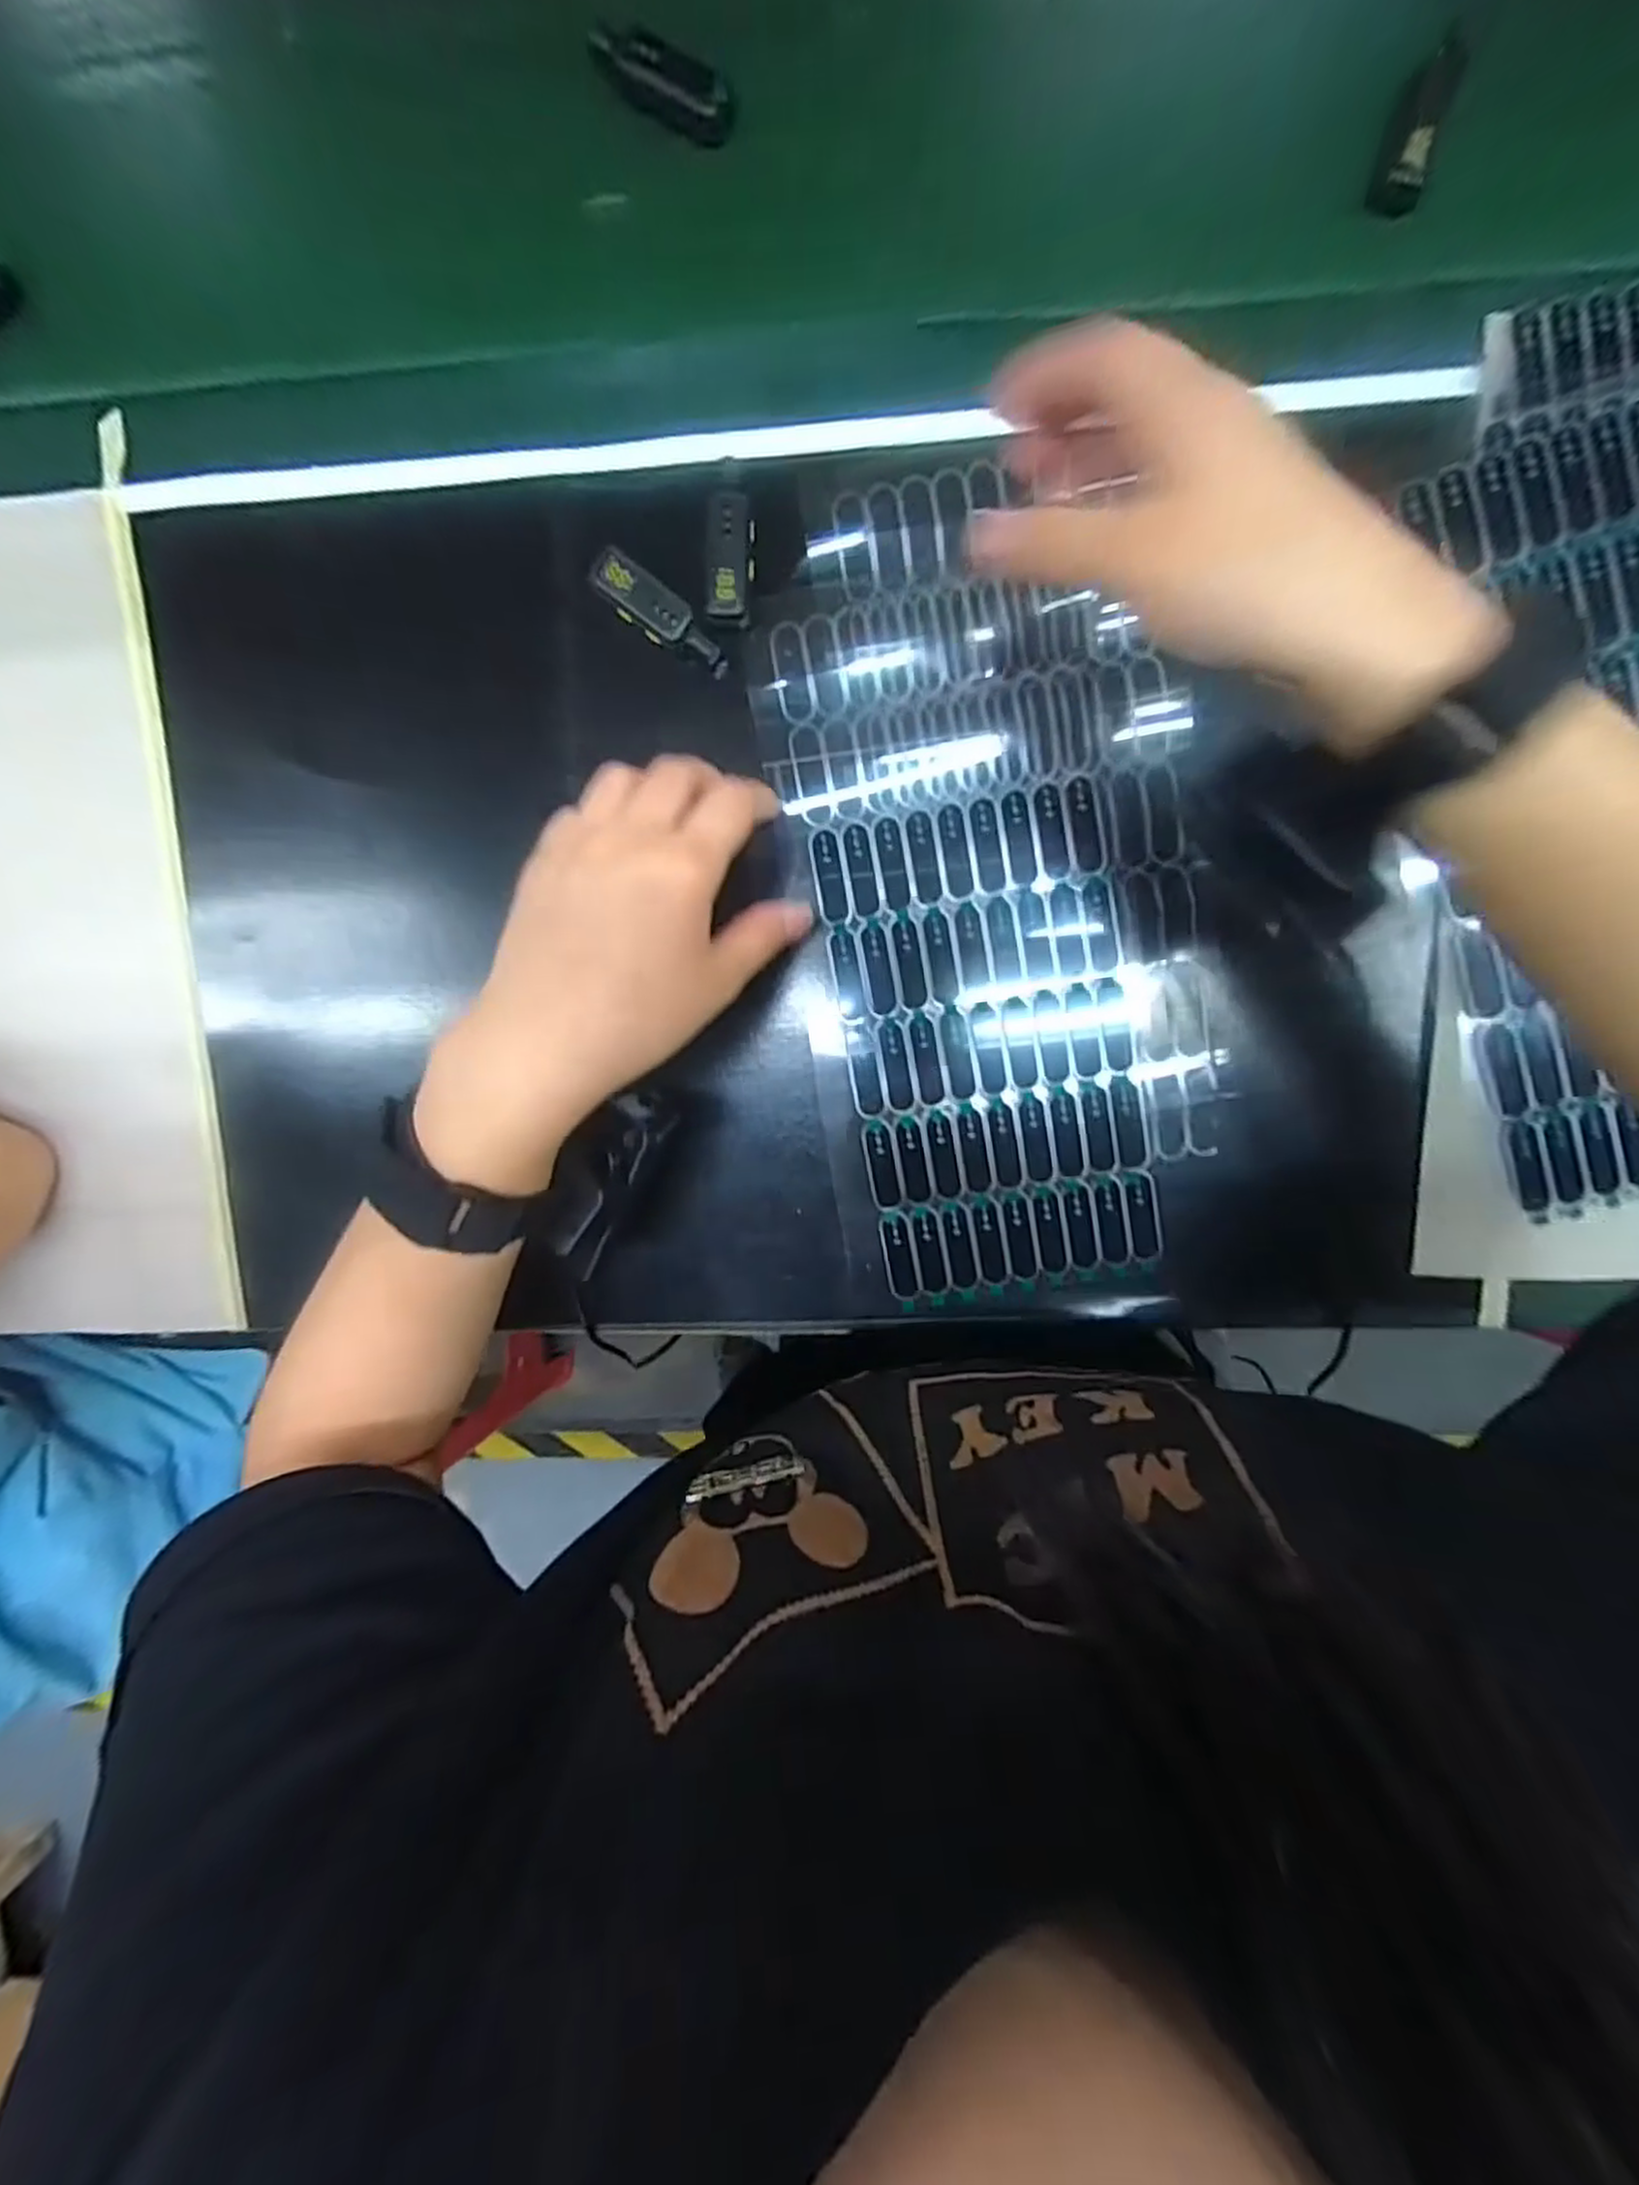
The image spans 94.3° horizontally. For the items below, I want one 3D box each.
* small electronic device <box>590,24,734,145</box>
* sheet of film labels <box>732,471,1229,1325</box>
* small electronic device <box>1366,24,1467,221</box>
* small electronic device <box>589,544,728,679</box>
[{"bbox_3d":[-0.062,-0.388,0.293,0.057,0.012,0.020,24,98,1],"label":"small electronic device"},{"bbox_3d":[0.073,-0.071,0.315,0.166,0.005,0.333,-9,96,5],"label":"sheet of film labels"},{"bbox_3d":[0.219,-0.354,0.278,0.018,0.010,0.062,16,98,2],"label":"small electronic device"},{"bbox_3d":[-0.063,-0.189,0.302,0.063,0.005,0.019,38,98,-1],"label":"small electronic device"}]

